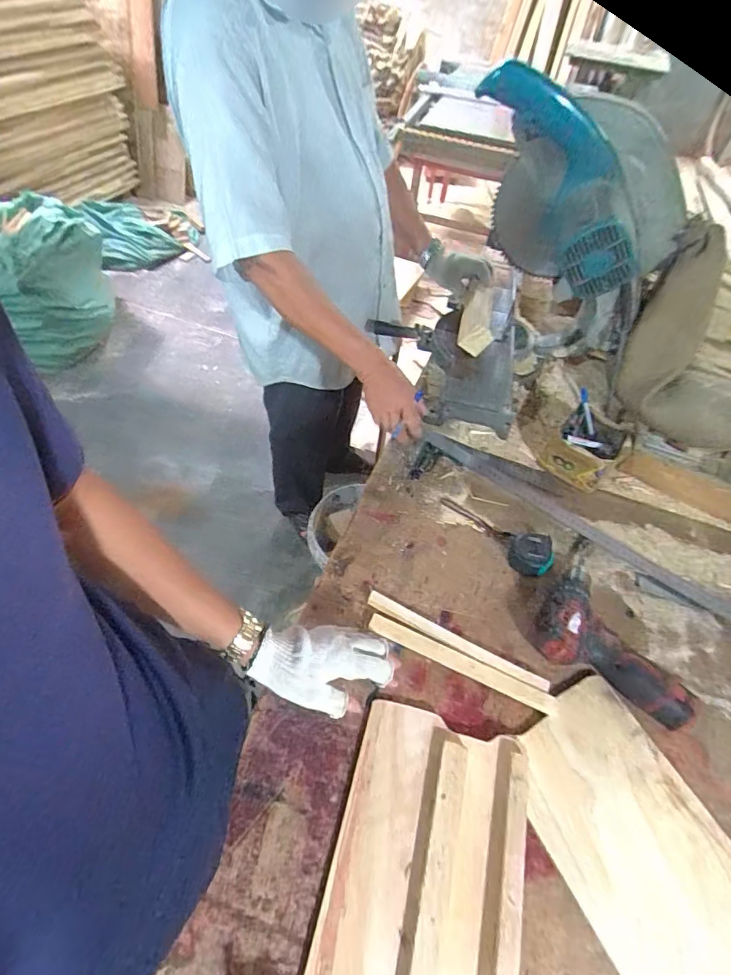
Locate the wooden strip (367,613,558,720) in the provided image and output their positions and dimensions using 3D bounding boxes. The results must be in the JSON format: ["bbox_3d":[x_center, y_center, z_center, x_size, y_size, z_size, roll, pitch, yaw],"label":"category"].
[{"bbox_3d":[0.122,0.226,0.600,0.249,0.013,0.023,22,54,12],"label":"wooden strip"}]

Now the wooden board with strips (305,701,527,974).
[{"bbox_3d":[0.061,0.385,0.467,0.181,0.032,0.281,14,53,6],"label":"wooden board with strips"}]

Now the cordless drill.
[{"bbox_3d":[0.345,0.171,0.618,0.187,0.050,0.207,29,56,17],"label":"cordless drill"}]

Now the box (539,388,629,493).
[{"bbox_3d":[0.381,-0.074,0.803,0.112,0.088,0.120,35,58,21],"label":"box"}]

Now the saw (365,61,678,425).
[{"bbox_3d":[0.306,-0.428,0.845,0.436,0.511,0.516,38,59,22],"label":"saw"}]

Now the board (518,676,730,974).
[{"bbox_3d":[0.291,0.375,0.502,0.182,0.013,0.279,-21,57,-19],"label":"board"}]

